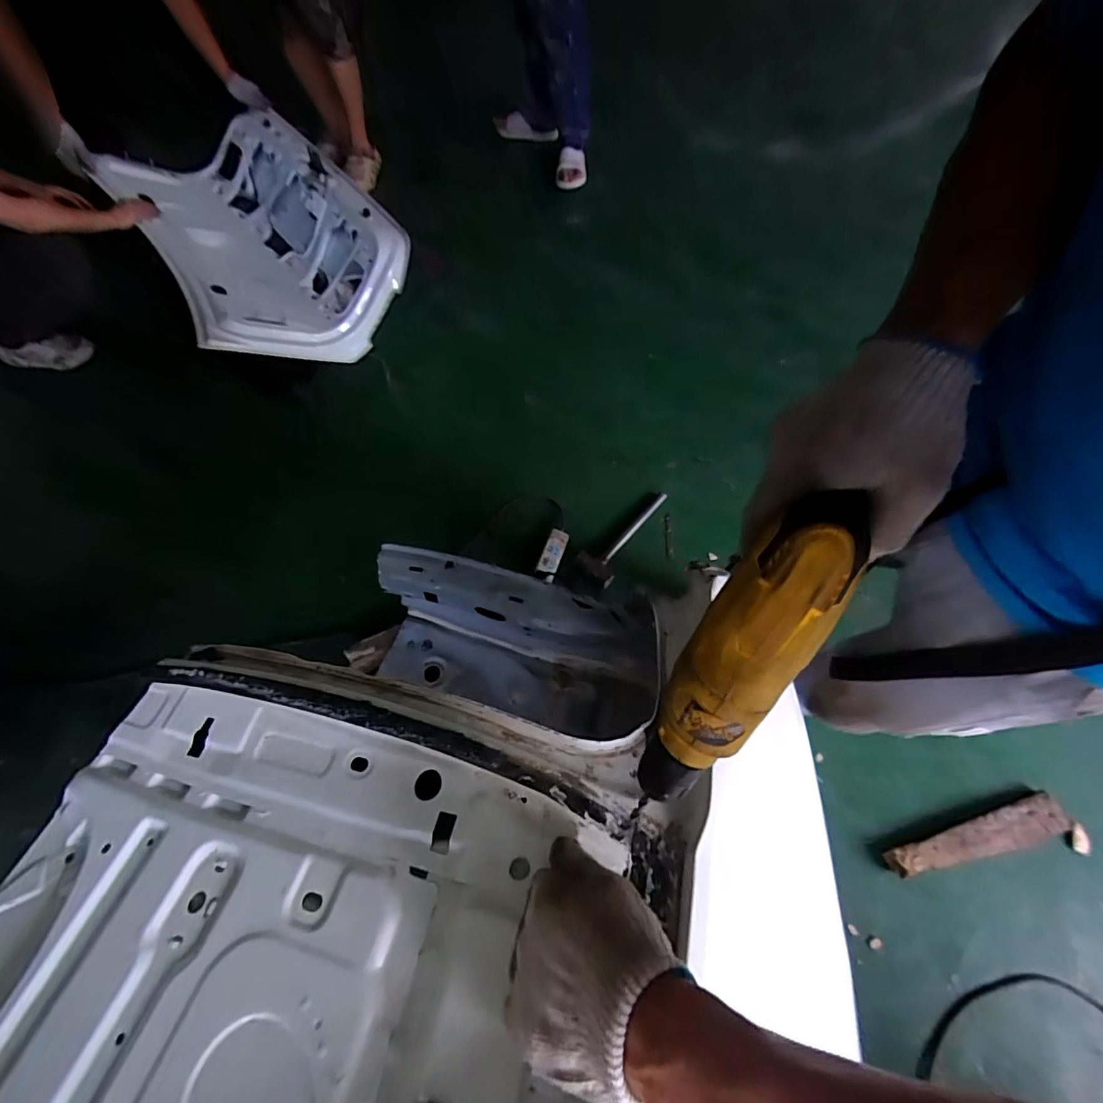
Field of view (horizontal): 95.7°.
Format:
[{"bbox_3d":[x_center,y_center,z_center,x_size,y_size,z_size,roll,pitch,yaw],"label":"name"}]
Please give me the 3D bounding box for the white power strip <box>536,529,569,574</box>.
[{"bbox_3d":[0.004,-0.001,1.280,0.052,0.018,0.117,19,68,10],"label":"white power strip"}]

